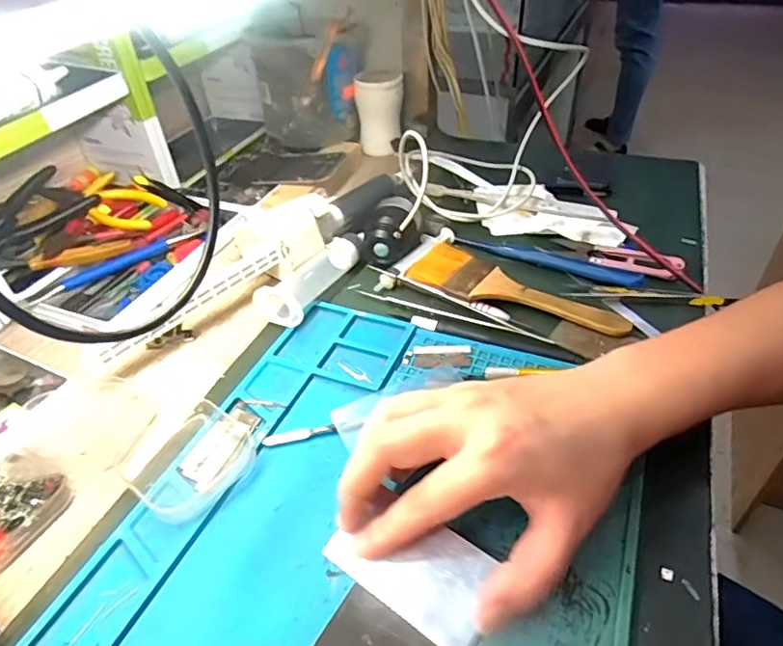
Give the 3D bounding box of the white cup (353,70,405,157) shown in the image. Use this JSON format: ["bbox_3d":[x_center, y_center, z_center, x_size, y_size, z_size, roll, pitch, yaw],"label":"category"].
[{"bbox_3d":[-0.013,-0.242,0.623,0.053,0.080,0.051,-2,41,0],"label":"white cup"}]

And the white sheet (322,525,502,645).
[{"bbox_3d":[0.009,0.115,0.262,0.080,0.008,0.044,23,47,26],"label":"white sheet"}]

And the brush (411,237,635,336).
[{"bbox_3d":[0.090,-0.022,0.408,0.162,0.014,0.061,26,49,29],"label":"brush"}]

